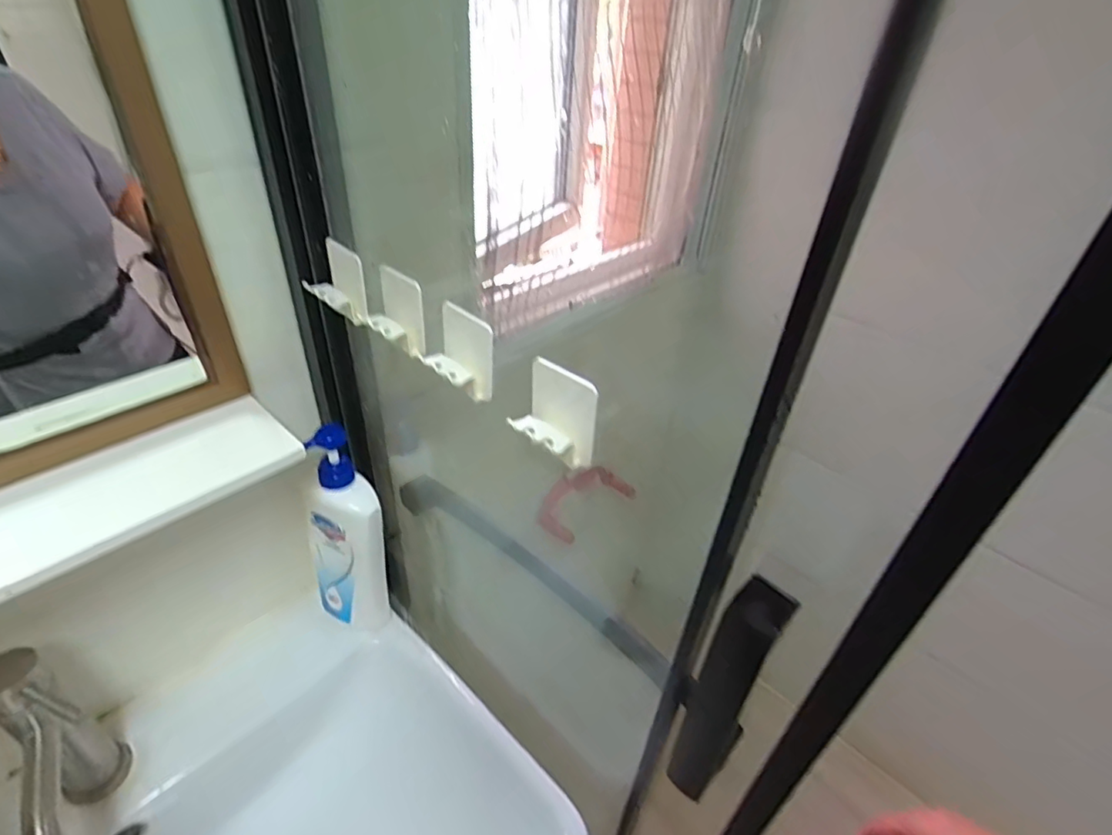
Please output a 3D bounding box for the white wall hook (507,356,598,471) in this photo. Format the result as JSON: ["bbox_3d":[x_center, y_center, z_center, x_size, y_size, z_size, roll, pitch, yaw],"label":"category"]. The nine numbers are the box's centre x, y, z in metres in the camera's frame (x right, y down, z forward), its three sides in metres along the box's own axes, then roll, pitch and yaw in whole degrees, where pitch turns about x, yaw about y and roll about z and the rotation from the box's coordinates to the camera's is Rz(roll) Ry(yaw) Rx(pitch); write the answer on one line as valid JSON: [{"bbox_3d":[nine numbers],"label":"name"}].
[{"bbox_3d":[-0.005,0.001,0.342,0.050,0.058,0.029,30,44,31],"label":"white wall hook"}]

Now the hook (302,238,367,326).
[{"bbox_3d":[-0.188,-0.112,0.476,0.035,0.061,0.047,-24,44,-32],"label":"hook"}]

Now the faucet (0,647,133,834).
[{"bbox_3d":[-0.402,0.303,0.465,0.043,0.182,0.150,-24,44,-32],"label":"faucet"}]

